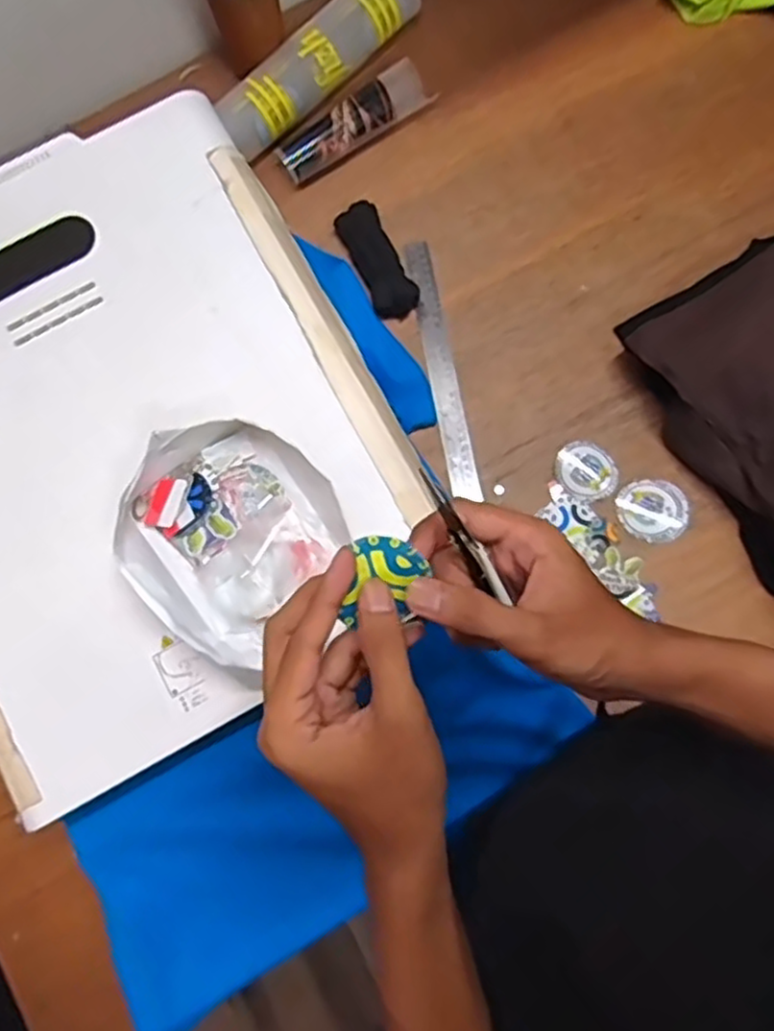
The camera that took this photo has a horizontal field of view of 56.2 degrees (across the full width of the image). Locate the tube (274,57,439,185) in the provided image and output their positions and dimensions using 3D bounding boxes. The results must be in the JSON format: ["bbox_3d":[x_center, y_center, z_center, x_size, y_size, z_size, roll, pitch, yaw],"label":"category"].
[{"bbox_3d":[-0.035,-0.425,0.795,0.179,0.051,0.042,-37,81,-5],"label":"tube"}]

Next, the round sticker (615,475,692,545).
[{"bbox_3d":[0.269,-0.007,0.728,0.065,0.005,0.069,0,79,1],"label":"round sticker"}]

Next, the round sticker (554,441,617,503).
[{"bbox_3d":[0.203,-0.045,0.740,0.054,0.006,0.064,-40,81,-6],"label":"round sticker"}]

